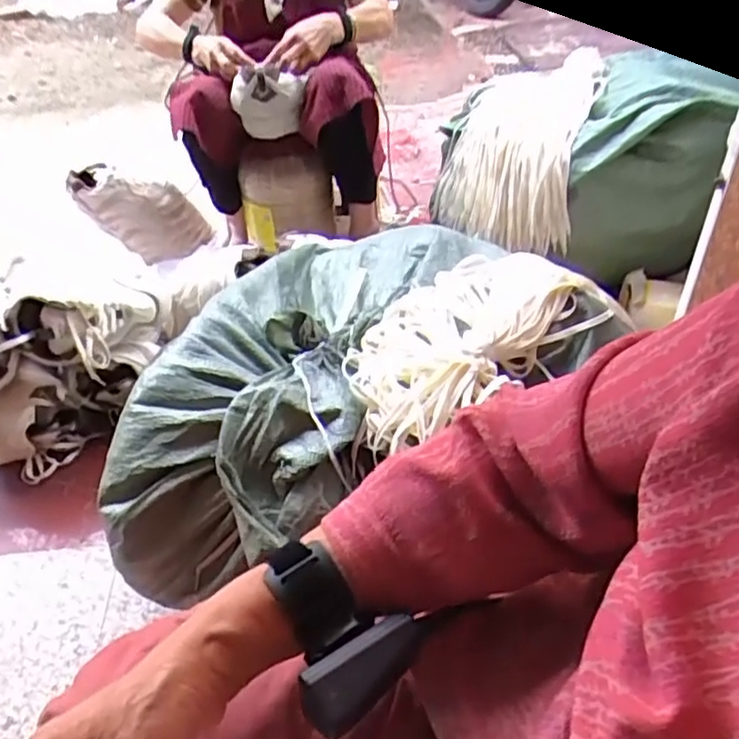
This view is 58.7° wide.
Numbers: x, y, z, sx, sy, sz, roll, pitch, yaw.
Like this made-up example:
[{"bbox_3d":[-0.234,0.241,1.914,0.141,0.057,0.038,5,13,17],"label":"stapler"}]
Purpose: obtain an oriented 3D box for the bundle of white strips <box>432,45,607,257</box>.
[{"bbox_3d":[0.321,-0.484,1.427,0.291,0.204,0.512,11,46,18],"label":"bundle of white strips"}]

